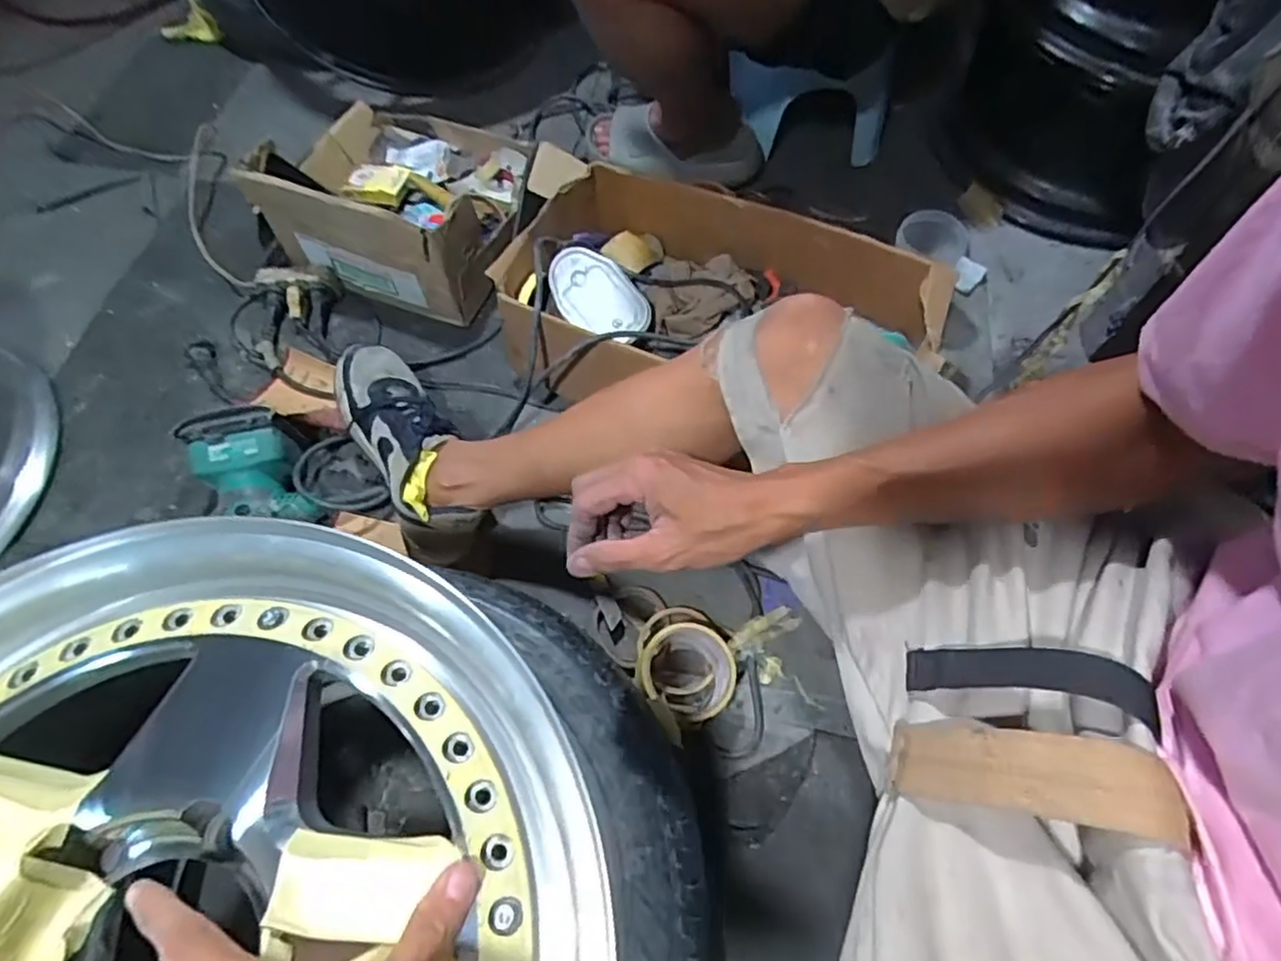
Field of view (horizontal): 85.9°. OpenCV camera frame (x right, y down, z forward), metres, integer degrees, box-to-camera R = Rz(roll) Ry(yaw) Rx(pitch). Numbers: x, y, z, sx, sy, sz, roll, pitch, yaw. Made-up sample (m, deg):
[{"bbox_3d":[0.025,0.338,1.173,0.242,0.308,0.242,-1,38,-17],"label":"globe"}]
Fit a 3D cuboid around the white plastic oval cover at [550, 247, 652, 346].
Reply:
[{"bbox_3d":[-0.050,-0.222,0.834,0.142,0.022,0.083,43,88,1],"label":"white plastic oval cover"}]

